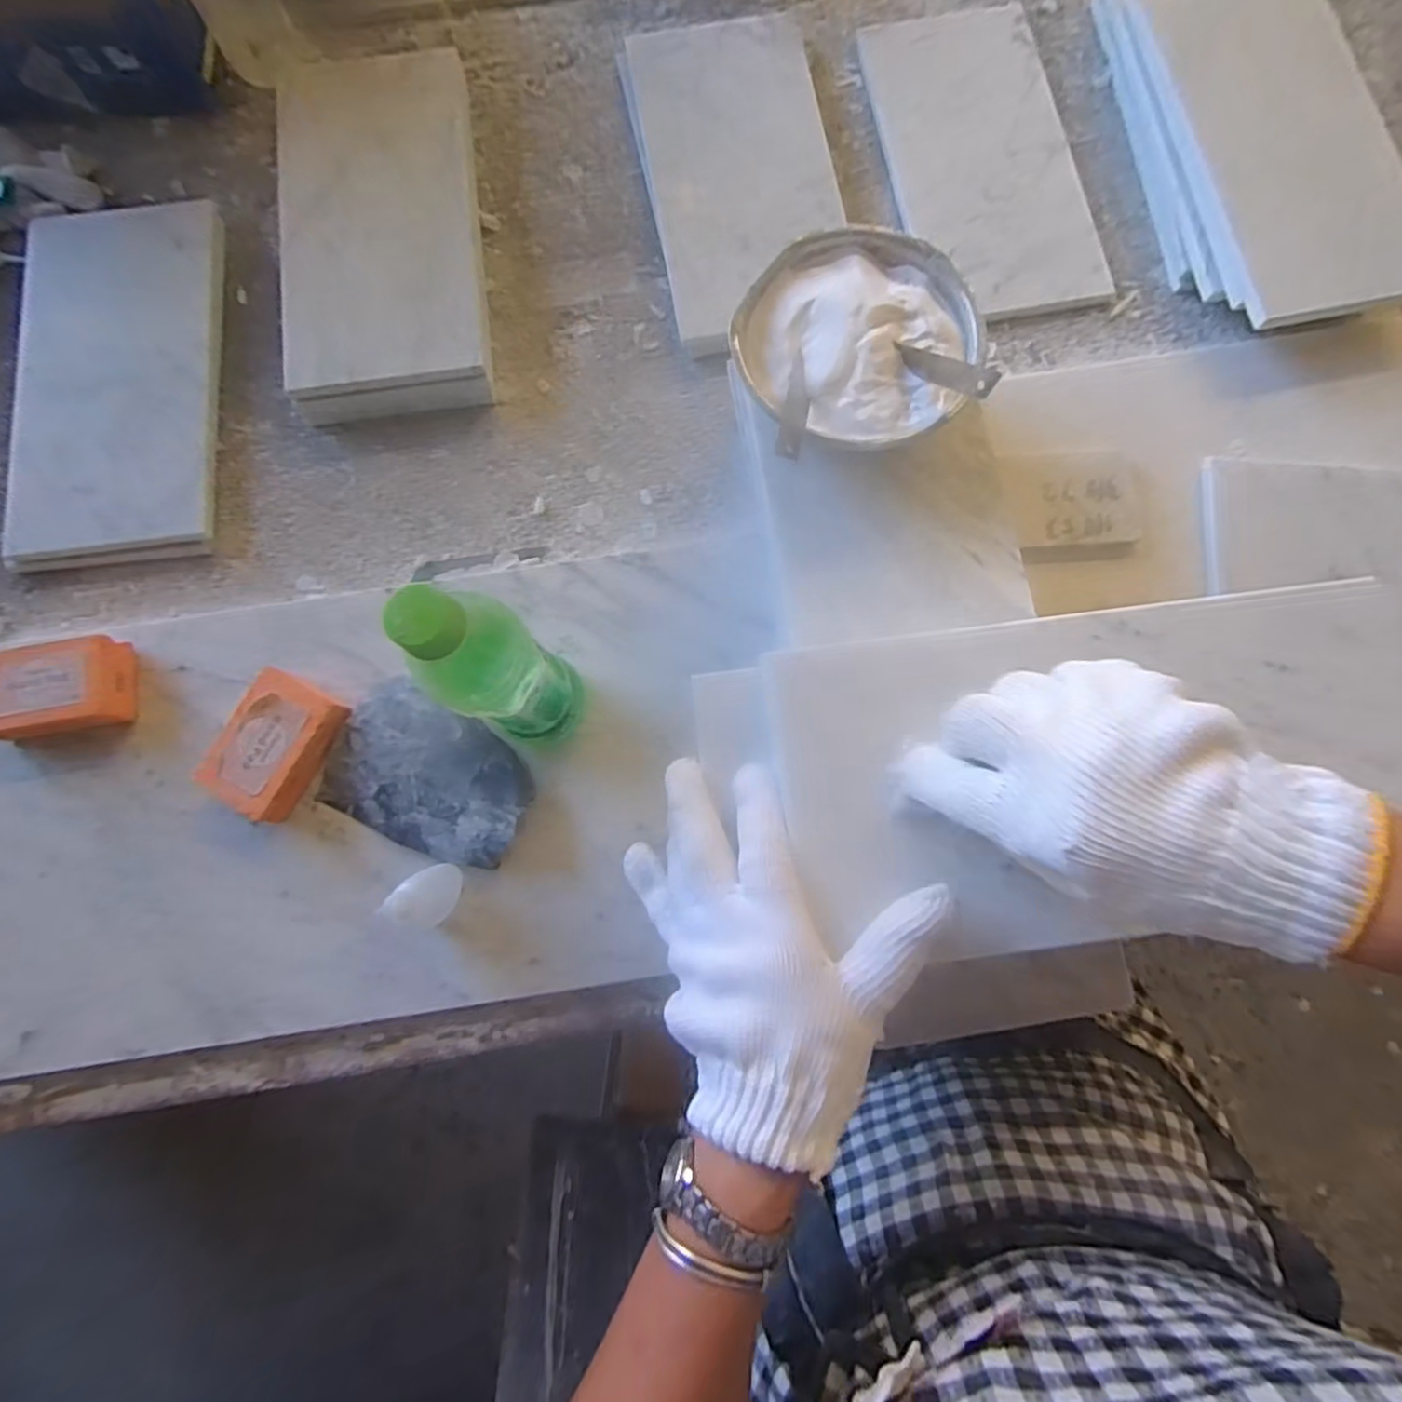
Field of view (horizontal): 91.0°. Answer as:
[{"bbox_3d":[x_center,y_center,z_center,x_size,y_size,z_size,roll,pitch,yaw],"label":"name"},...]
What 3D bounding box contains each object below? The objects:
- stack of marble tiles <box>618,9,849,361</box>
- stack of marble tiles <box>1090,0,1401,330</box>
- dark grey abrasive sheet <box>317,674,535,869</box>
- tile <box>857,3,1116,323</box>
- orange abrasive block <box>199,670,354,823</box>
[{"bbox_3d":[0.033,-0.438,0.573,0.153,0.027,0.291,-12,79,-1],"label":"stack of marble tiles"},{"bbox_3d":[0.444,-0.463,0.560,0.172,0.049,0.360,-13,79,-1],"label":"stack of marble tiles"},{"bbox_3d":[-0.185,0.051,0.470,0.141,0.027,0.096,25,80,6],"label":"dark grey abrasive sheet"},{"bbox_3d":[0.236,-0.461,0.581,0.151,0.007,0.297,-9,79,-1],"label":"tile"},{"bbox_3d":[-0.289,0.030,0.469,0.057,0.033,0.091,27,81,6],"label":"orange abrasive block"}]

